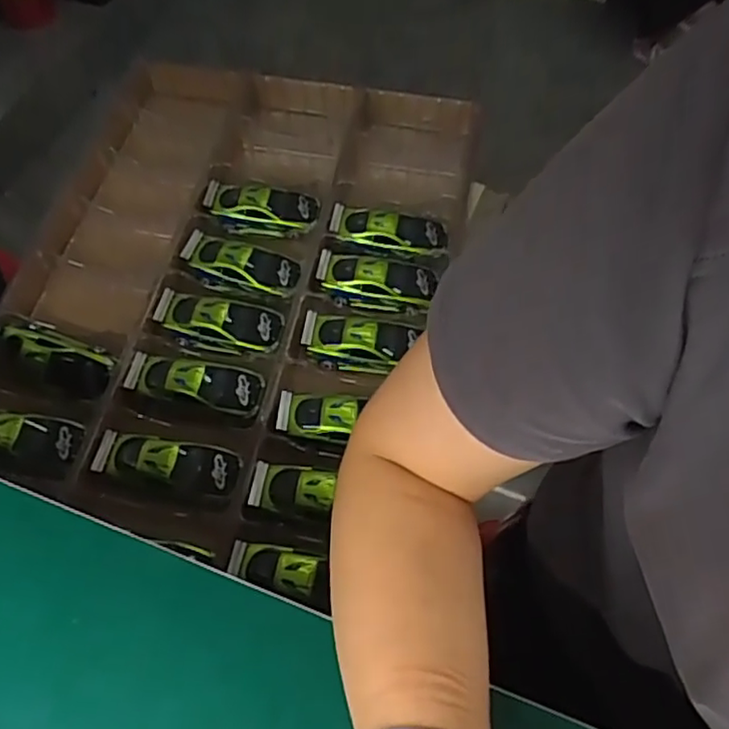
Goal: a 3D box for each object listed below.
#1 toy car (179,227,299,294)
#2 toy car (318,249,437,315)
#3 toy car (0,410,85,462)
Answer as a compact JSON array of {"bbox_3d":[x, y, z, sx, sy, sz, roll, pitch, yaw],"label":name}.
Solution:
[{"bbox_3d":[-0.137,-0.107,0.693,0.130,0.032,0.054,20,63,11],"label":"toy car"},{"bbox_3d":[0.011,-0.089,0.679,0.119,0.029,0.053,7,61,4],"label":"toy car"},{"bbox_3d":[-0.335,0.064,0.600,0.132,0.026,0.042,7,61,4],"label":"toy car"}]

